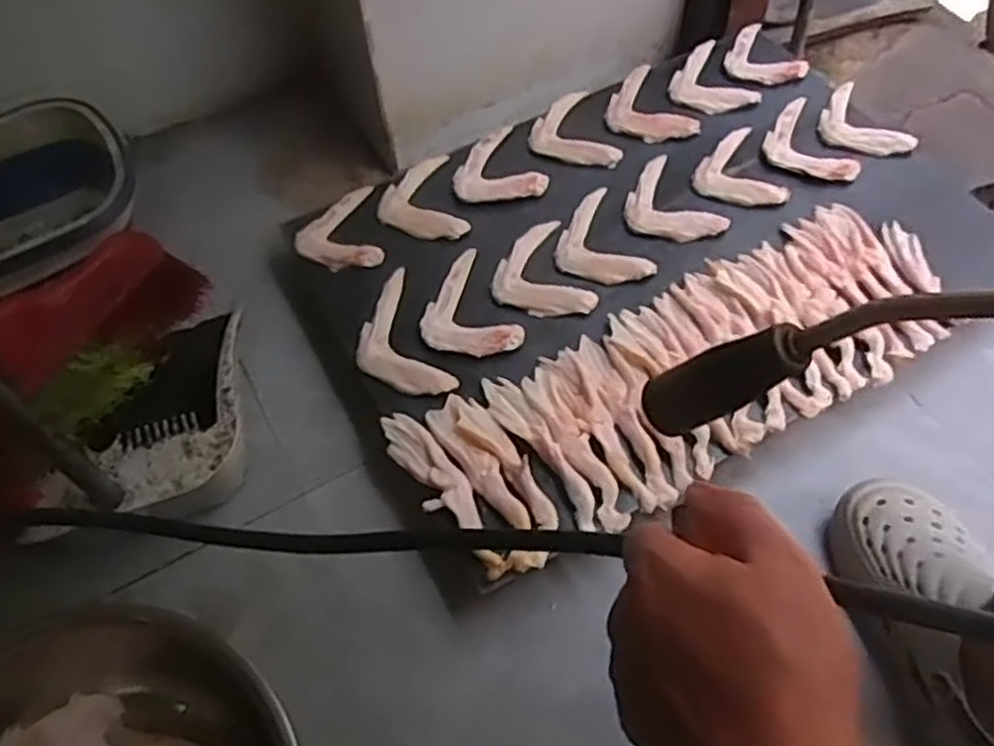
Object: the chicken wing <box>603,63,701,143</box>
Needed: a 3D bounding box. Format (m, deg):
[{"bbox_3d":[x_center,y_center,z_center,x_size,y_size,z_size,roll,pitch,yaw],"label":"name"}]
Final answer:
[{"bbox_3d":[0.177,-0.336,0.972,0.097,0.019,0.148,-18,58,-9],"label":"chicken wing"}]

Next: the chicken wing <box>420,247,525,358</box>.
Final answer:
[{"bbox_3d":[-0.037,-0.063,0.802,0.090,0.013,0.132,-24,60,-13],"label":"chicken wing"}]

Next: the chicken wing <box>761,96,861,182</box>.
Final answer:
[{"bbox_3d":[0.379,-0.279,0.919,0.109,0.015,0.116,21,60,15],"label":"chicken wing"}]

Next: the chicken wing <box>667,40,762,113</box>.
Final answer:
[{"bbox_3d":[0.265,-0.373,0.996,0.091,0.018,0.121,-23,59,-12],"label":"chicken wing"}]

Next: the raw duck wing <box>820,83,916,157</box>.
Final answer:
[{"bbox_3d":[0.433,-0.296,0.935,0.076,0.020,0.118,-26,60,-14],"label":"raw duck wing"}]

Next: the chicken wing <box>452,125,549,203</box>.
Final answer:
[{"bbox_3d":[-0.007,-0.240,0.919,0.101,0.021,0.115,-24,59,-13],"label":"chicken wing"}]

